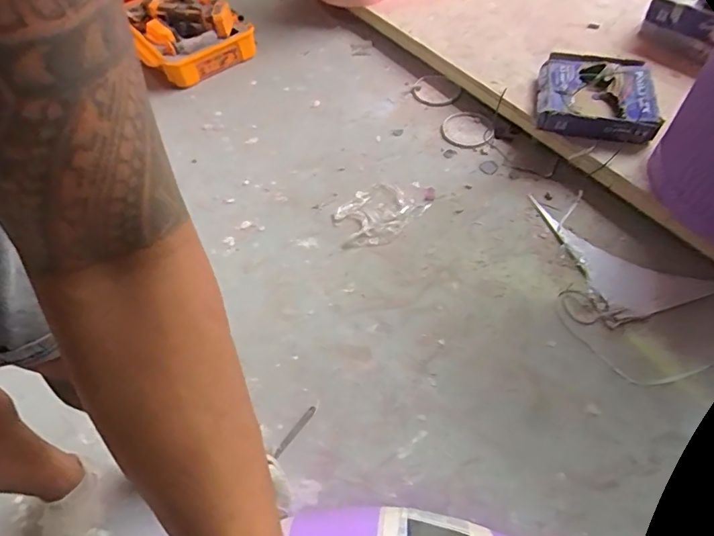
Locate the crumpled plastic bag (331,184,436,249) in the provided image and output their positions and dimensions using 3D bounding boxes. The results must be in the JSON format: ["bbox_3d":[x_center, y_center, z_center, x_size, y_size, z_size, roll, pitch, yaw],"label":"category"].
[{"bbox_3d":[0.062,-0.152,1.217,0.262,0.024,0.170,-39,62,-21],"label":"crumpled plastic bag"}]

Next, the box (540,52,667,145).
[{"bbox_3d":[0.656,-0.472,1.273,0.294,0.078,0.337,8,57,9],"label":"box"}]

